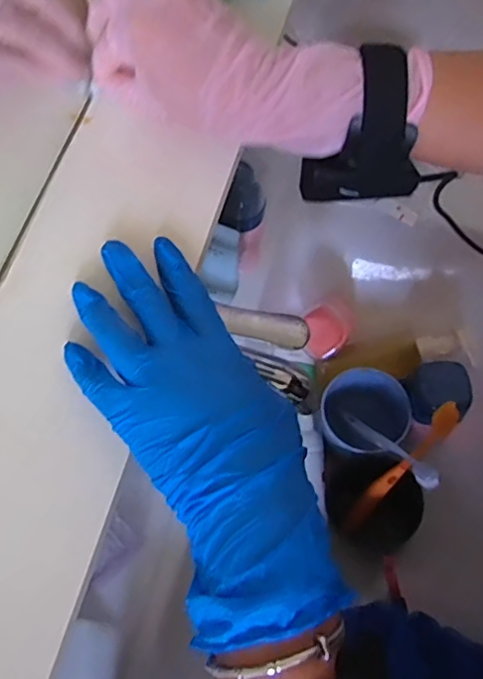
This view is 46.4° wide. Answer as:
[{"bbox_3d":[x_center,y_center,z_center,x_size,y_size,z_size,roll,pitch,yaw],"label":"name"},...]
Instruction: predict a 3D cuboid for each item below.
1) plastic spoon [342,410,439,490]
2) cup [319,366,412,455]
[{"bbox_3d":[0.137,0.100,0.538,0.015,0.153,0.016,-3,103,-16],"label":"plastic spoon"},{"bbox_3d":[0.123,0.080,0.579,0.085,0.067,0.087,-1,67,1],"label":"cup"}]

